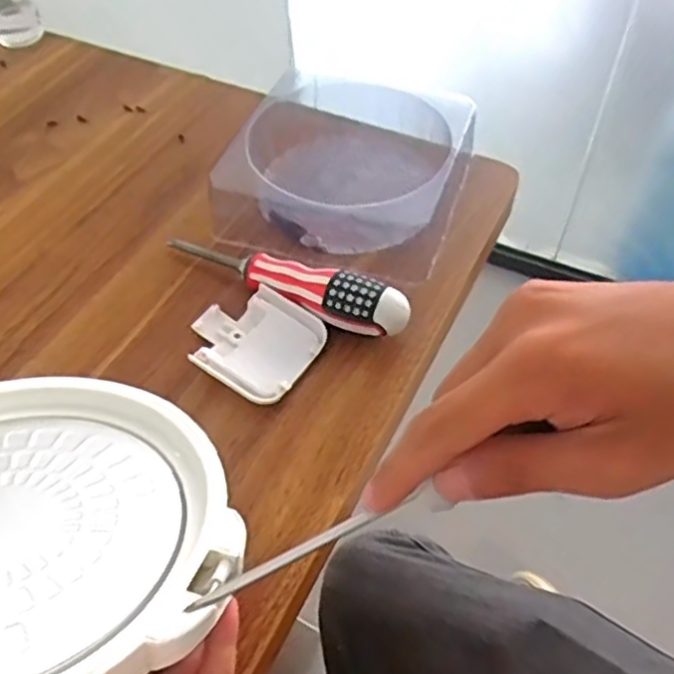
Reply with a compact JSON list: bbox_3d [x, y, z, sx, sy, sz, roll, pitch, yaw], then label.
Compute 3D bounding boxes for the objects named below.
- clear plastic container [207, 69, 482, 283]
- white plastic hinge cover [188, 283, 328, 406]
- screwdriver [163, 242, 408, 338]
[{"bbox_3d":[0.008,-0.137,0.512,0.175,0.052,0.184,16,53,14],"label":"clear plastic container"},{"bbox_3d":[-0.053,0.003,0.426,0.078,0.017,0.071,27,57,21],"label":"white plastic hinge cover"},{"bbox_3d":[-0.038,-0.037,0.446,0.178,0.037,0.027,22,55,19],"label":"screwdriver"}]

